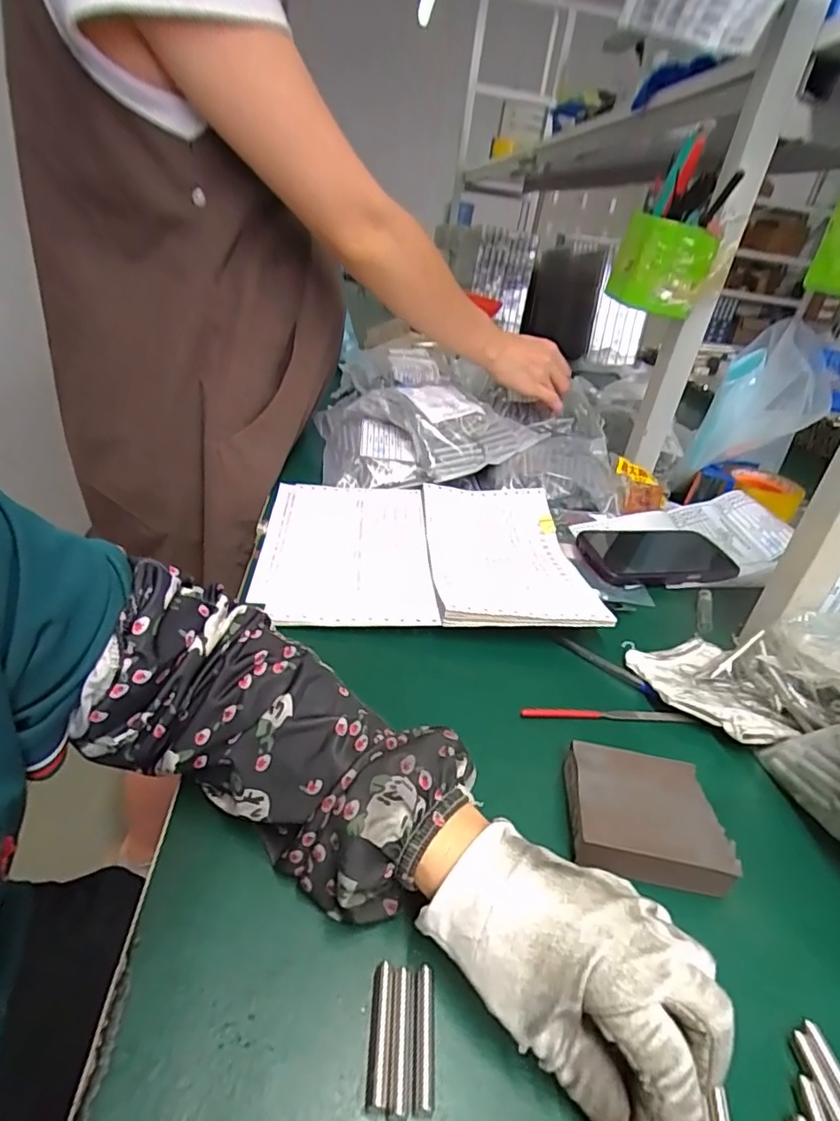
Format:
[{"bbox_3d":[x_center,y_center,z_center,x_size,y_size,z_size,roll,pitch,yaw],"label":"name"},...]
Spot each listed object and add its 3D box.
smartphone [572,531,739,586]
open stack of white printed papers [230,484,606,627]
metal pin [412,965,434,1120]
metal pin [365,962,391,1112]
[{"bbox_3d":[0.255,-0.006,0.599,0.176,0.014,0.089,-1,33,-17],"label":"smartphone"},{"bbox_3d":[-0.003,-0.013,0.538,0.296,0.025,0.233,5,32,-7],"label":"open stack of white printed papers"},{"bbox_3d":[0.002,0.193,0.233,0.008,0.004,0.048,7,32,-4],"label":"metal pin"},{"bbox_3d":[-0.017,0.191,0.232,0.008,0.006,0.047,7,32,-4],"label":"metal pin"}]

